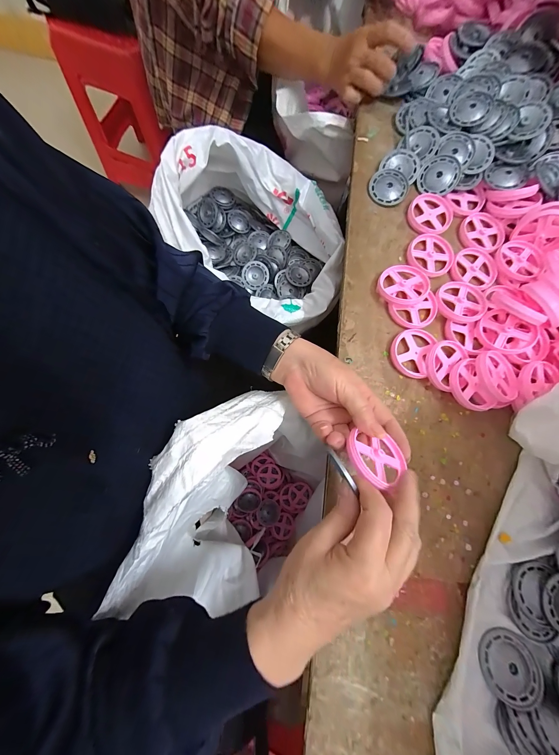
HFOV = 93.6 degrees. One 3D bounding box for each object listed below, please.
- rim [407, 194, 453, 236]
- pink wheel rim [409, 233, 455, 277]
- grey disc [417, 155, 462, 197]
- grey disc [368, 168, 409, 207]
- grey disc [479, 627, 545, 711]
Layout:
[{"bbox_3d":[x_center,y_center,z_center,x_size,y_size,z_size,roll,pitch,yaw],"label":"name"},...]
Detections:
[{"bbox_3d":[0.226,-0.243,0.388,0.069,0.009,0.064,1,78,-4],"label":"rim"},{"bbox_3d":[0.218,-0.177,0.375,0.065,0.010,0.063,1,78,-4],"label":"pink wheel rim"},{"bbox_3d":[0.242,-0.304,0.394,0.058,0.010,0.053,2,100,10],"label":"grey disc"},{"bbox_3d":[0.163,-0.285,0.395,0.055,0.006,0.054,0,90,0],"label":"grey disc"},{"bbox_3d":[0.237,0.297,0.269,0.057,0.005,0.058,-1,62,2],"label":"grey disc"}]

